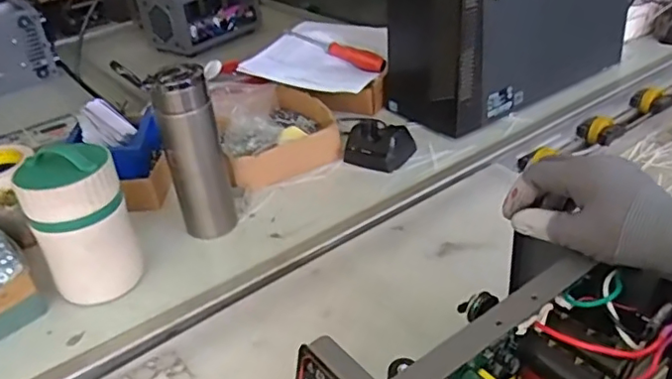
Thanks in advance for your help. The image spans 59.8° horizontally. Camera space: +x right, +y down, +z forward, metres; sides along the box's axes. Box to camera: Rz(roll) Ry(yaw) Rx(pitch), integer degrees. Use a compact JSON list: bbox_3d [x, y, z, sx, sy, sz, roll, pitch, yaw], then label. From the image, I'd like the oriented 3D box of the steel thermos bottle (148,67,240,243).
[{"bbox_3d":[-0.169,-0.047,0.703,0.065,0.207,0.076,-11,32,-10],"label":"steel thermos bottle"}]

